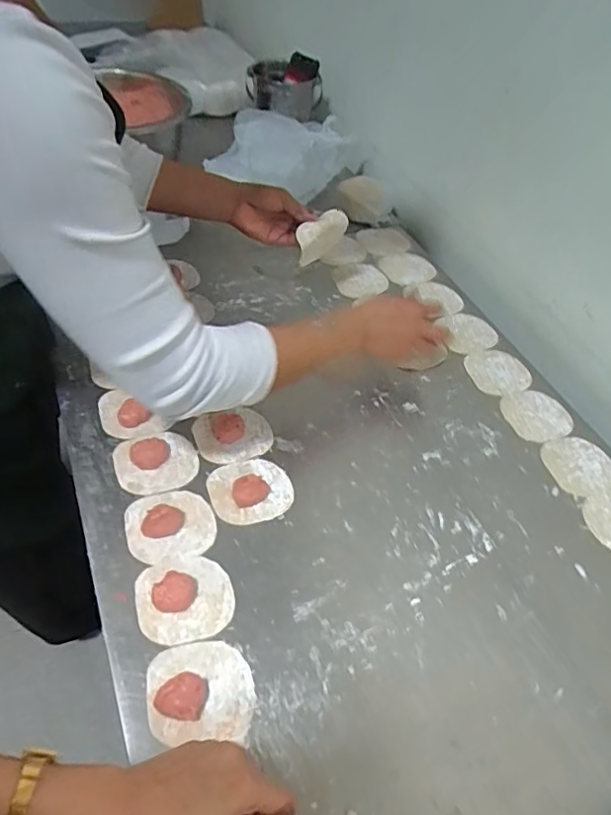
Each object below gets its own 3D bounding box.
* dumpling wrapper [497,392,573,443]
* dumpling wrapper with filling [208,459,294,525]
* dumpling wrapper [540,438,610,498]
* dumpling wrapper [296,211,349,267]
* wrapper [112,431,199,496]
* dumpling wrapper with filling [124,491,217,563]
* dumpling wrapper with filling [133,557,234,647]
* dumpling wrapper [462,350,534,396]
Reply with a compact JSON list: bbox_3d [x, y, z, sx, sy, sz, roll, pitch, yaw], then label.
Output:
[{"bbox_3d":[0.298,0.010,0.711,0.084,0.004,0.079,3,50,-4],"label":"dumpling wrapper"},{"bbox_3d":[-0.058,0.082,0.591,0.086,0.029,0.076,-13,53,-17],"label":"dumpling wrapper with filling"},{"bbox_3d":[0.329,0.069,0.663,0.081,0.004,0.079,3,50,-4],"label":"dumpling wrapper"},{"bbox_3d":[0.020,-0.224,0.735,0.073,0.072,0.019,-27,57,-27],"label":"dumpling wrapper"},{"bbox_3d":[-0.163,0.055,0.604,0.085,0.019,0.076,-17,54,-20],"label":"wrapper"},{"bbox_3d":[-0.136,0.113,0.555,0.085,0.025,0.077,-12,52,-16],"label":"dumpling wrapper with filling"},{"bbox_3d":[-0.112,0.175,0.511,0.085,0.015,0.077,-9,52,-14],"label":"dumpling wrapper with filling"},{"bbox_3d":[0.265,-0.049,0.762,0.084,0.004,0.078,3,50,-4],"label":"dumpling wrapper"}]

